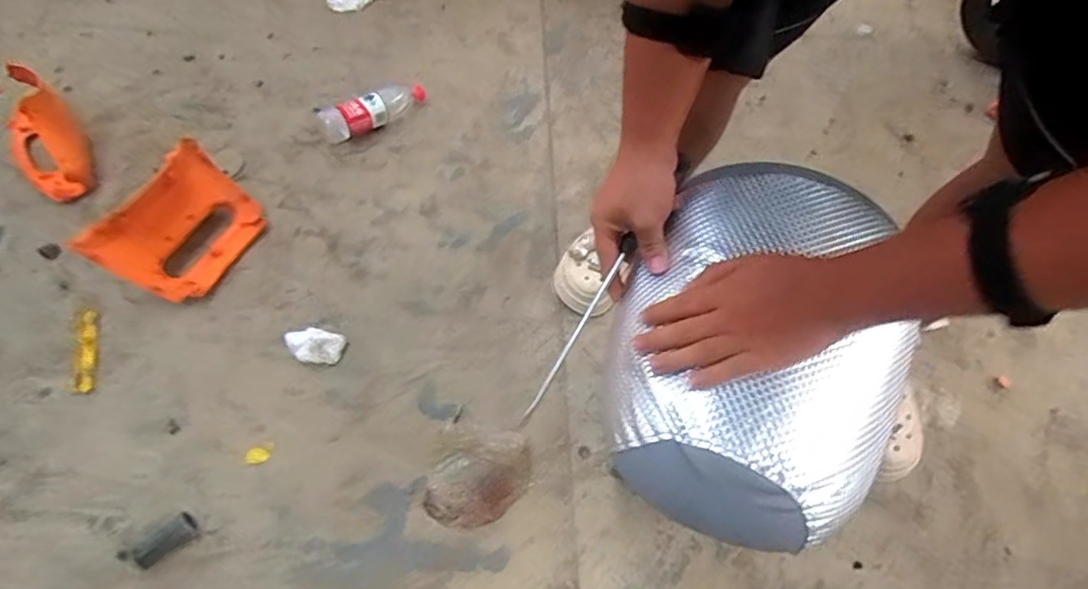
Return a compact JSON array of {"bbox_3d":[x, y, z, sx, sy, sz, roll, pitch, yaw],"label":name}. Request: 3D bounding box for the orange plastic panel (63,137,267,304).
[{"bbox_3d":[-0.611,-0.118,0.918,0.055,0.181,0.247,-6,48,41],"label":"orange plastic panel"}]

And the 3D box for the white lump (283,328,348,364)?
[{"bbox_3d":[-0.367,0.081,0.863,0.090,0.035,0.055,5,61,0],"label":"white lump"}]

